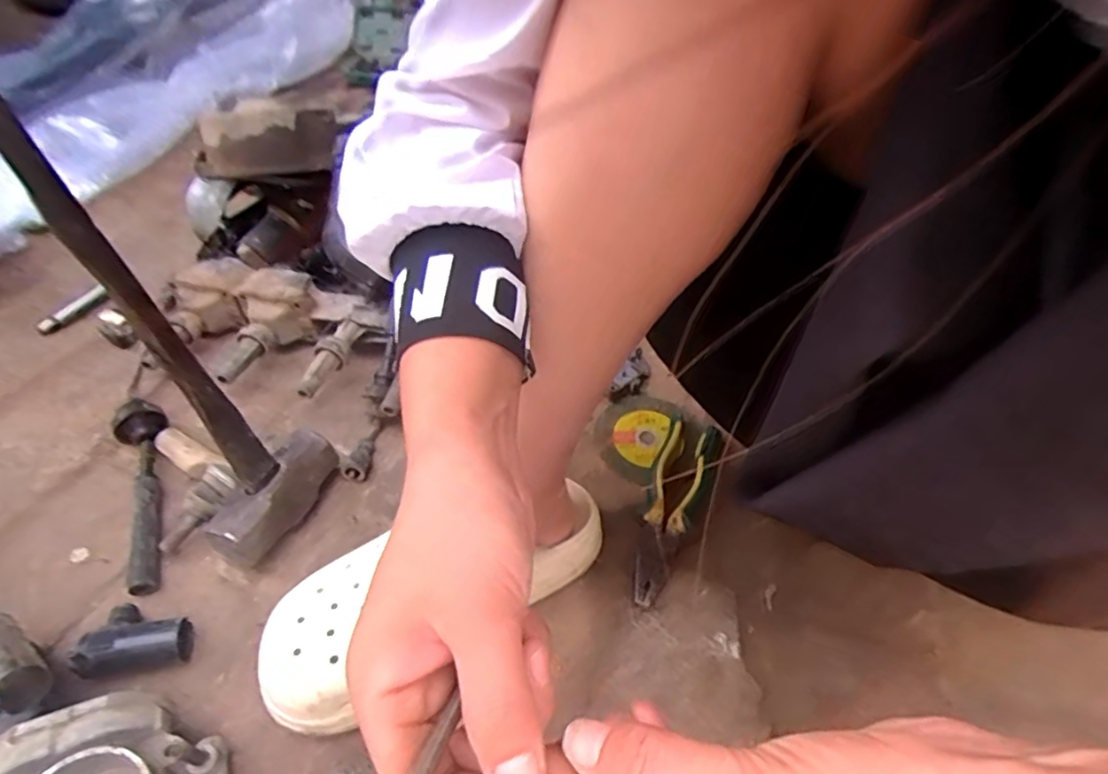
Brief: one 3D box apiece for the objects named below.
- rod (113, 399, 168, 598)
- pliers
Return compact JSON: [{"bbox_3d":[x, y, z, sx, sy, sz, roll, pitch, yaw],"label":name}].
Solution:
[{"bbox_3d":[-0.324,0.083,0.486,0.028,0.031,0.168,-15,60,-15],"label":"rod"},{"bbox_3d":[0.099,0.099,0.527,0.051,0.023,0.189,19,45,15],"label":"pliers"}]

